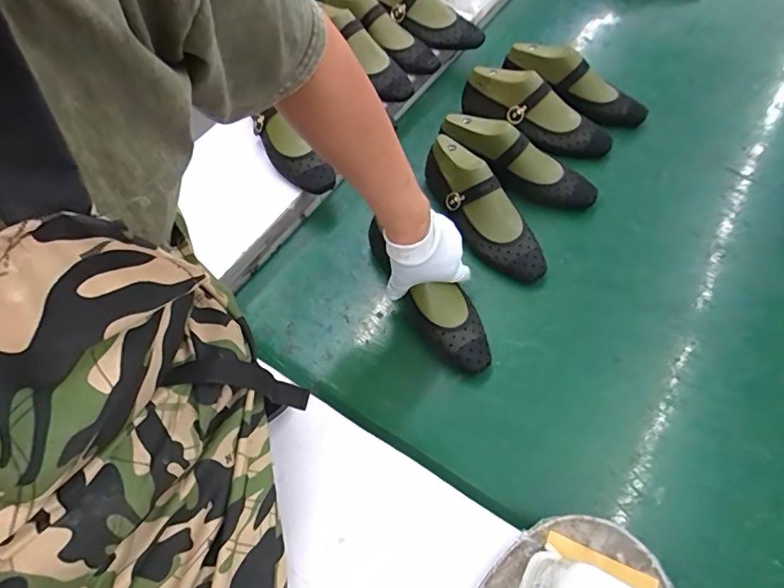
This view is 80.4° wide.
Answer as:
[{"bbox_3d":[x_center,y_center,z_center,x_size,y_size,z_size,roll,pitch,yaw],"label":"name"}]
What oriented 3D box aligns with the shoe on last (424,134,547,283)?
[{"bbox_3d":[0.141,-0.147,0.746,0.086,0.092,0.247,-30,74,-15],"label":"shoe on last"}]

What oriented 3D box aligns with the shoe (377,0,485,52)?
[{"bbox_3d":[0.062,-0.598,0.966,0.281,0.067,0.113,36,65,4],"label":"shoe"}]

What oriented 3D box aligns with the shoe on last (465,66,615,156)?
[{"bbox_3d":[0.266,-0.337,0.862,0.290,0.094,0.093,24,62,16],"label":"shoe on last"}]

